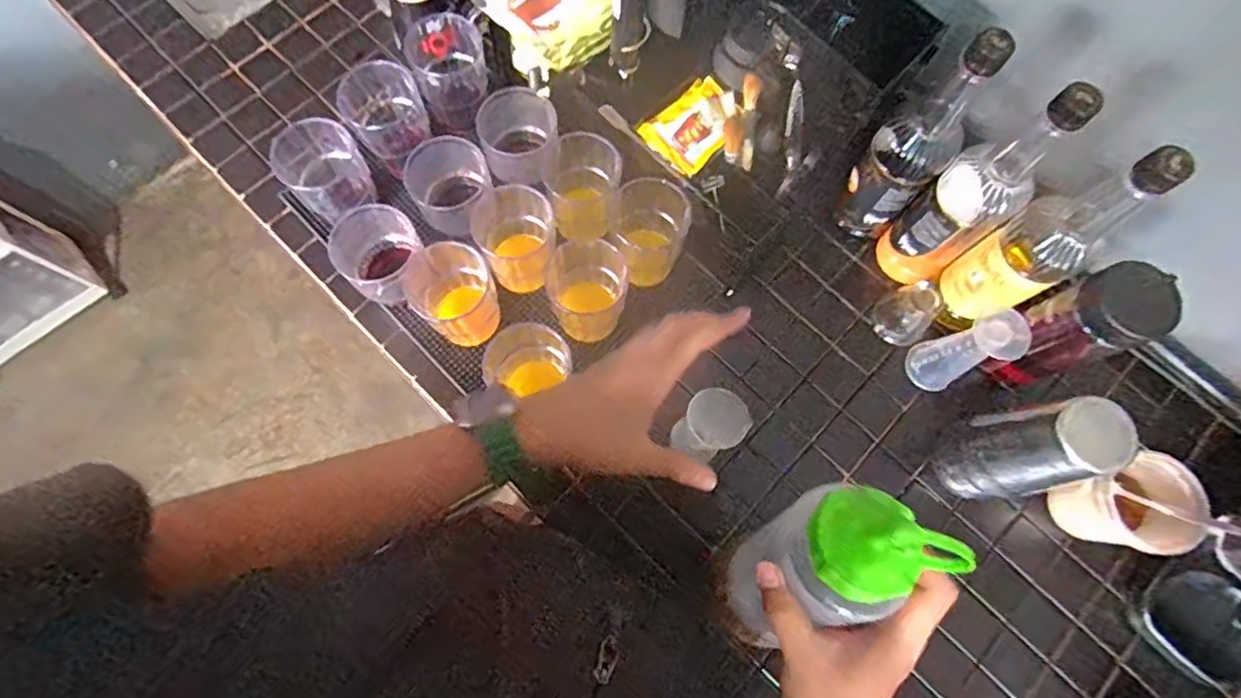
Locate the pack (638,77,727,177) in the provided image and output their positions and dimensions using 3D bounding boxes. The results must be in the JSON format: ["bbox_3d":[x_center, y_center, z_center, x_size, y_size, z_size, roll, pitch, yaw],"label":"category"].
[{"bbox_3d":[0.080,-0.236,0.644,0.073,0.017,0.106,43,77,5],"label":"pack"}]

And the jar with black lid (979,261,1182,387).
[{"bbox_3d":[0.432,-0.018,0.601,0.066,0.182,0.074,-23,75,-8],"label":"jar with black lid"}]

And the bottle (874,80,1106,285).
[{"bbox_3d":[0.335,-0.144,0.583,0.080,0.277,0.076,-43,79,-12],"label":"bottle"}]

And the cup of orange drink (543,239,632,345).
[{"bbox_3d":[-0.036,-0.060,0.637,0.077,0.096,0.085,11,74,1],"label":"cup of orange drink"}]

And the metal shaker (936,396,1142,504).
[{"bbox_3d":[0.368,0.094,0.564,0.067,0.192,0.077,-8,74,-4],"label":"metal shaker"}]

